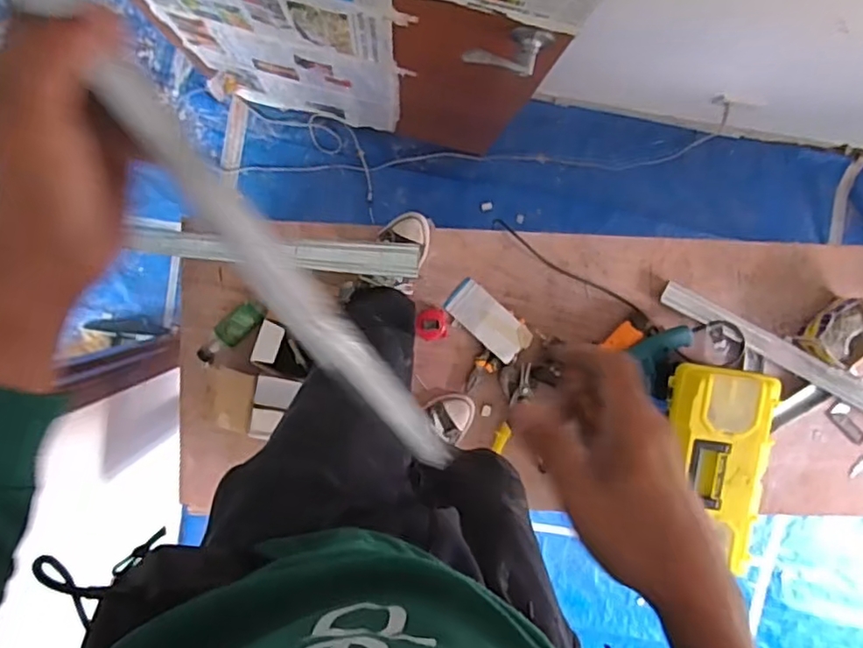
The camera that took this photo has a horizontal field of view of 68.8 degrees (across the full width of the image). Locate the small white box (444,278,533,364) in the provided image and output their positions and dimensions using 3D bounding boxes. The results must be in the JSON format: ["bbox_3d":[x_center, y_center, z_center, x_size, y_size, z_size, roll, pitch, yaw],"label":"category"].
[{"bbox_3d":[0.123,-0.007,1.359,0.194,0.033,0.092,43,91,-5],"label":"small white box"}]

